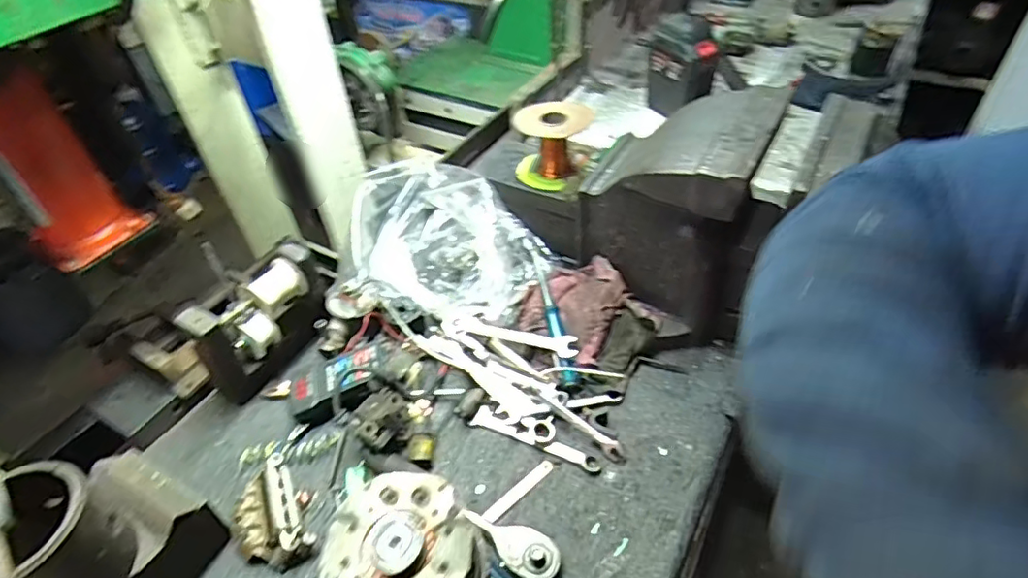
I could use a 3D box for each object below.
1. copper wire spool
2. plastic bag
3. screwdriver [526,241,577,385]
[{"bbox_3d":[0.045,-0.190,0.747,0.076,0.092,0.083,20,49,24],"label":"copper wire spool"},{"bbox_3d":[-0.093,-0.057,0.791,0.265,0.135,0.159,25,51,28],"label":"plastic bag"},{"bbox_3d":[0.044,0.022,0.725,0.019,0.019,0.205,-10,59,-6],"label":"screwdriver"}]

